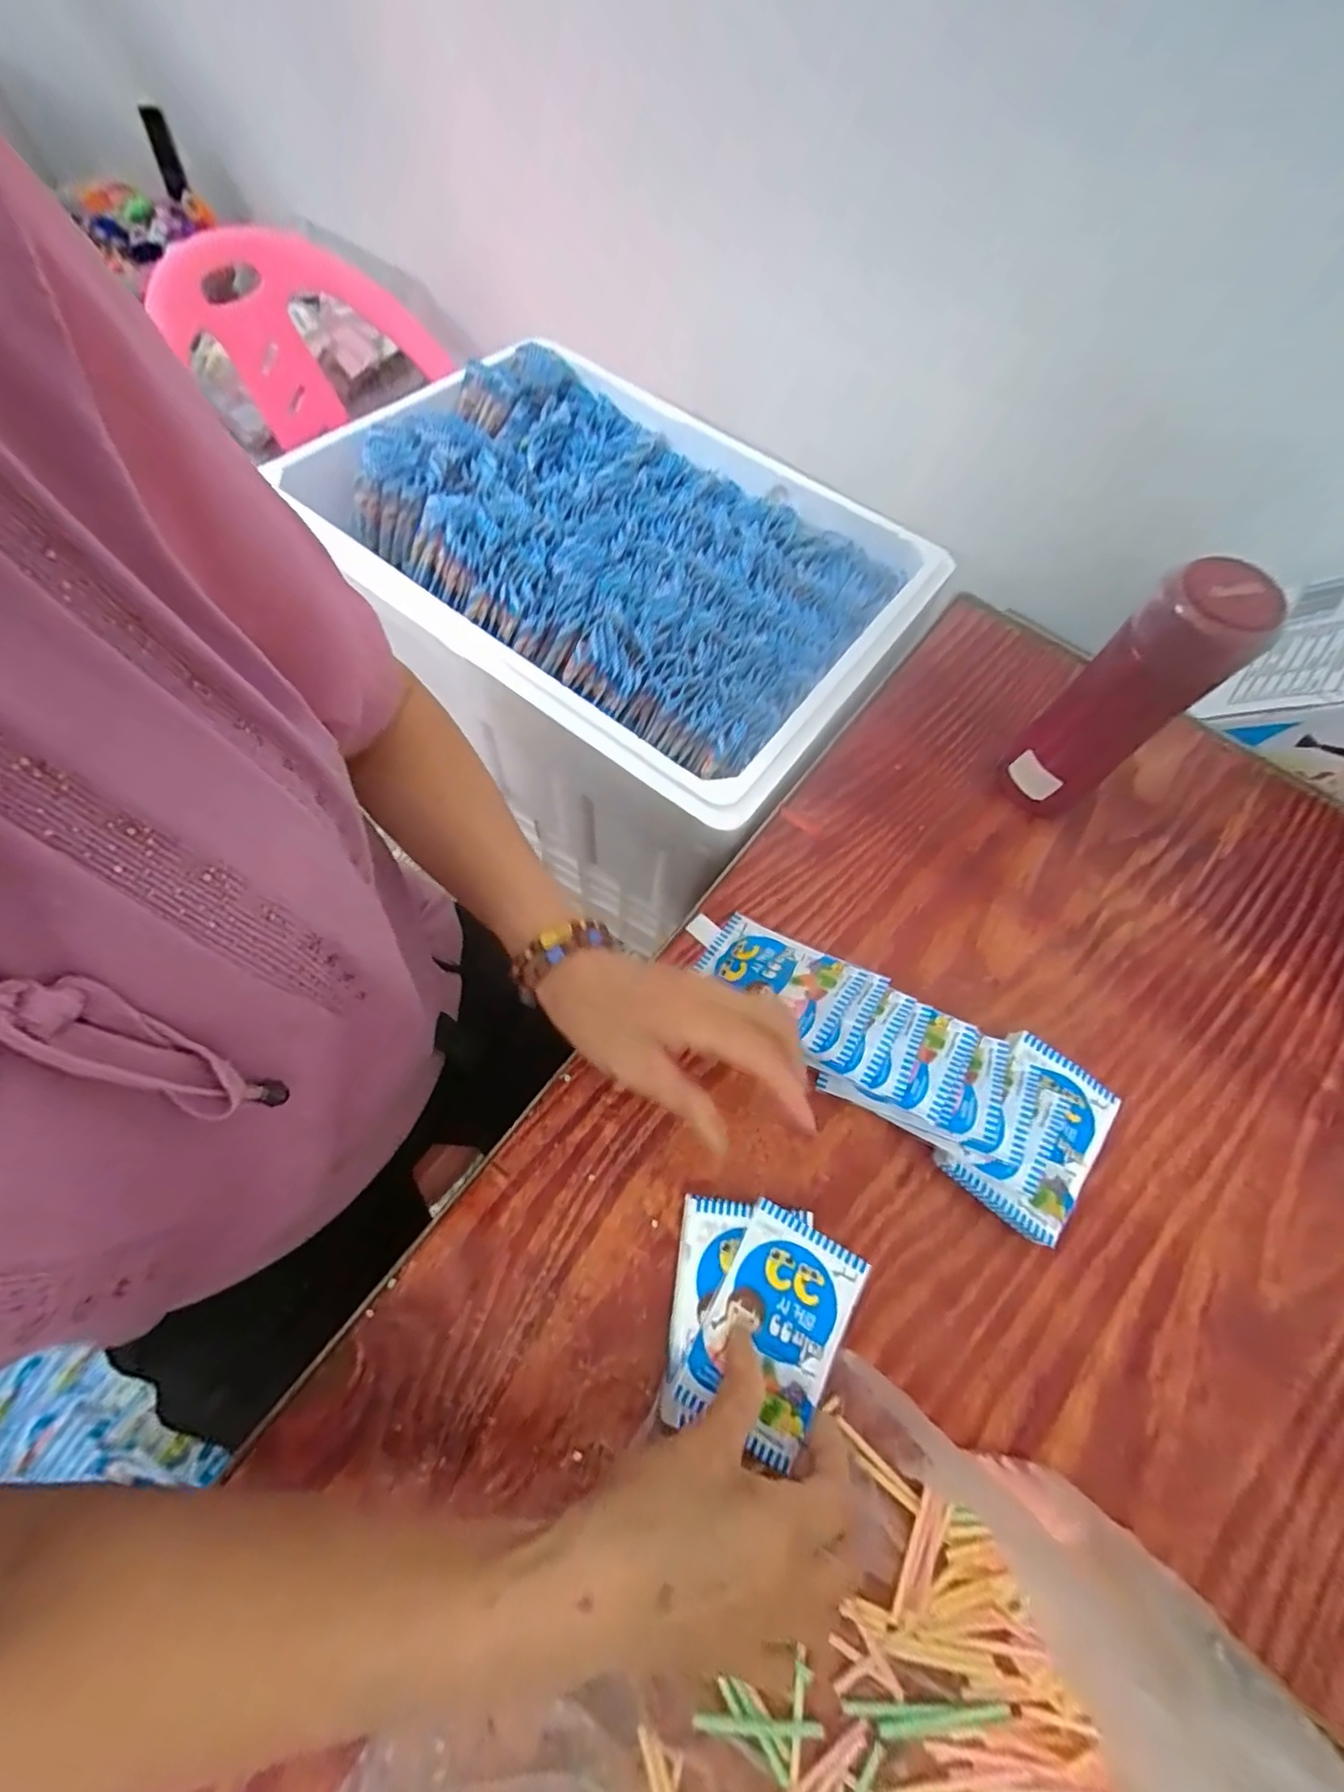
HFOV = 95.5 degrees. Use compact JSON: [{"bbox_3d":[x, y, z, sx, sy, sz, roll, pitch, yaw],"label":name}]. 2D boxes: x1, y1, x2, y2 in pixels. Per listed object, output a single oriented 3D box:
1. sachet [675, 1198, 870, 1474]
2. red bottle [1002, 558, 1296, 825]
[{"bbox_3d":[0.055,0.227,0.322,0.067,0.006,0.101,28,66,10],"label":"sachet"},{"bbox_3d":[0.301,-0.127,0.421,0.065,0.192,0.055,41,69,15],"label":"red bottle"}]

